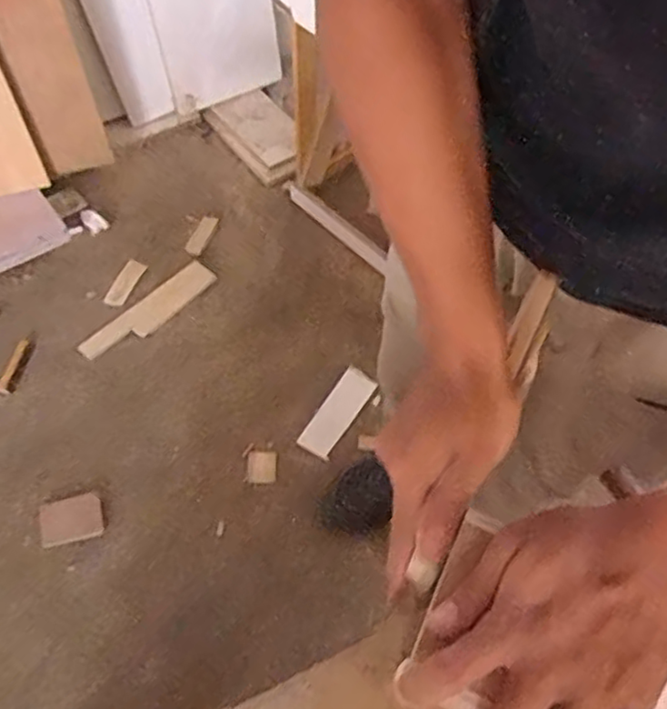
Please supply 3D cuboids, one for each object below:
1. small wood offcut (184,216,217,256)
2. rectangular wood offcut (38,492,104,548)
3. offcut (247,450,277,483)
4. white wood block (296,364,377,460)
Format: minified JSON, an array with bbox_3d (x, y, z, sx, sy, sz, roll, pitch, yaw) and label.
[{"bbox_3d":[-0.314,-0.285,1.570,0.041,0.007,0.120,18,58,9],"label":"small wood offcut"},{"bbox_3d":[-0.480,0.301,1.209,0.107,0.017,0.081,-14,59,-11],"label":"rectangular wood offcut"},{"bbox_3d":[-0.138,0.216,1.284,0.056,0.009,0.064,-1,57,-3],"label":"offcut"},{"bbox_3d":[0.008,0.116,1.341,0.074,0.009,0.203,30,61,16],"label":"white wood block"}]

